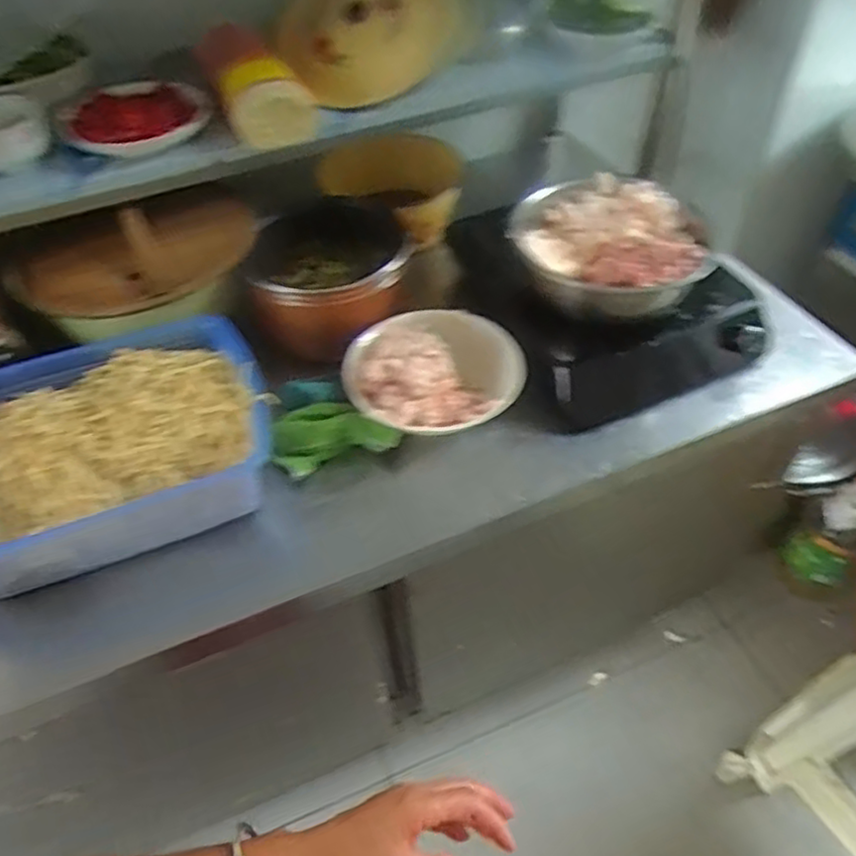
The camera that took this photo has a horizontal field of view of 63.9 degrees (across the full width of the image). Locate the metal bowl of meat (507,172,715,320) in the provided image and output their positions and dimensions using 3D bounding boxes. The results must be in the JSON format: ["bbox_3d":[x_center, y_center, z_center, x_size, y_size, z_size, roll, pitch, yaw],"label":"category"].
[{"bbox_3d":[0.244,-0.242,0.947,0.257,0.119,0.220,6,49,10],"label":"metal bowl of meat"}]

